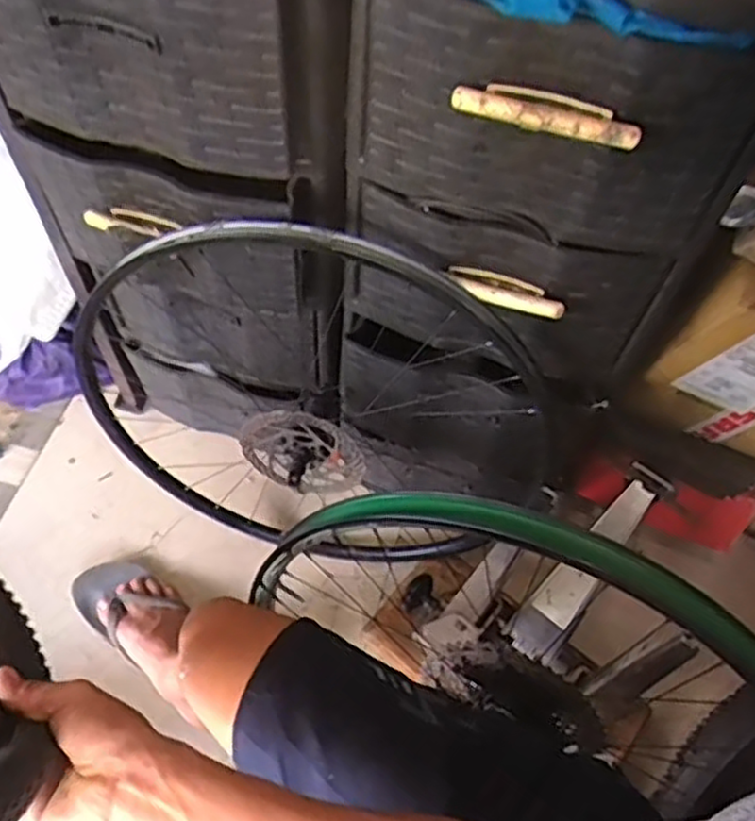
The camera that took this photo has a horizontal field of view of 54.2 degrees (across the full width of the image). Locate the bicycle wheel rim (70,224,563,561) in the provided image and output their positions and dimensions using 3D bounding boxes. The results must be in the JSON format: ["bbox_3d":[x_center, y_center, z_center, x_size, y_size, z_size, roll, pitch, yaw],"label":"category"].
[{"bbox_3d":[-0.084,0.026,0.929,0.614,0.601,0.110,10,59,3],"label":"bicycle wheel rim"}]

